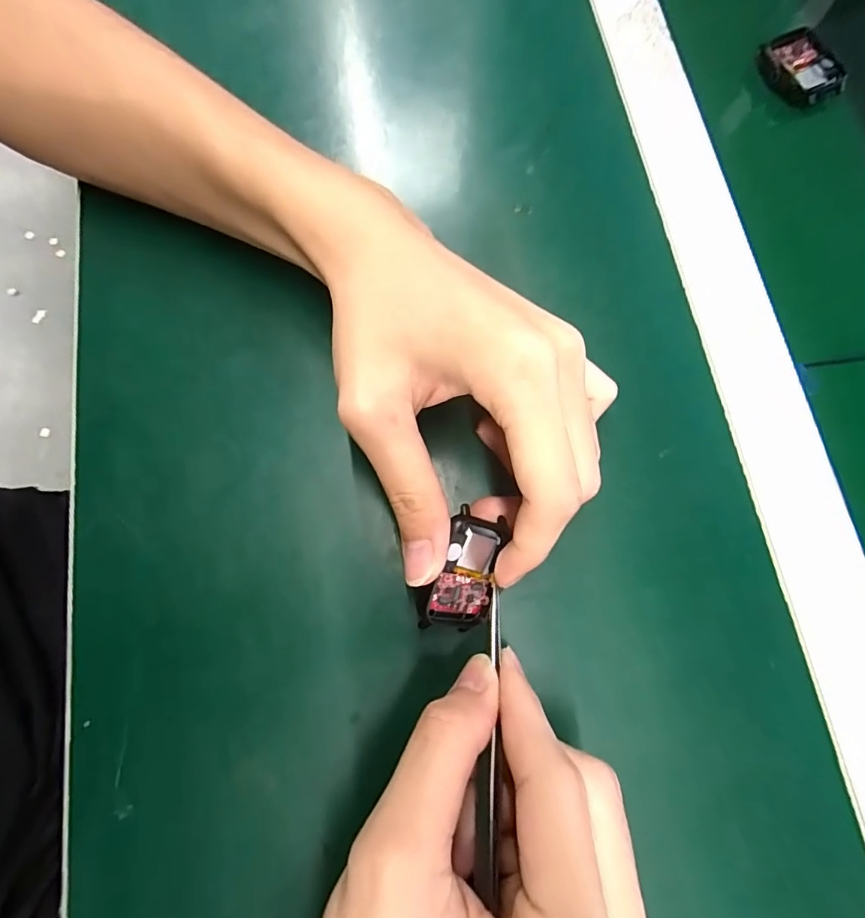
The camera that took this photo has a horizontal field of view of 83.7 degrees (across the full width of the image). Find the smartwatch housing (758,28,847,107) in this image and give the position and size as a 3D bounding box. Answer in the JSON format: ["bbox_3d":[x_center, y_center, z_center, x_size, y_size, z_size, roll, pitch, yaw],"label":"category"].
[{"bbox_3d":[0.217,-0.229,0.284,0.036,0.012,0.046,-16,77,-6],"label":"smartwatch housing"}]

